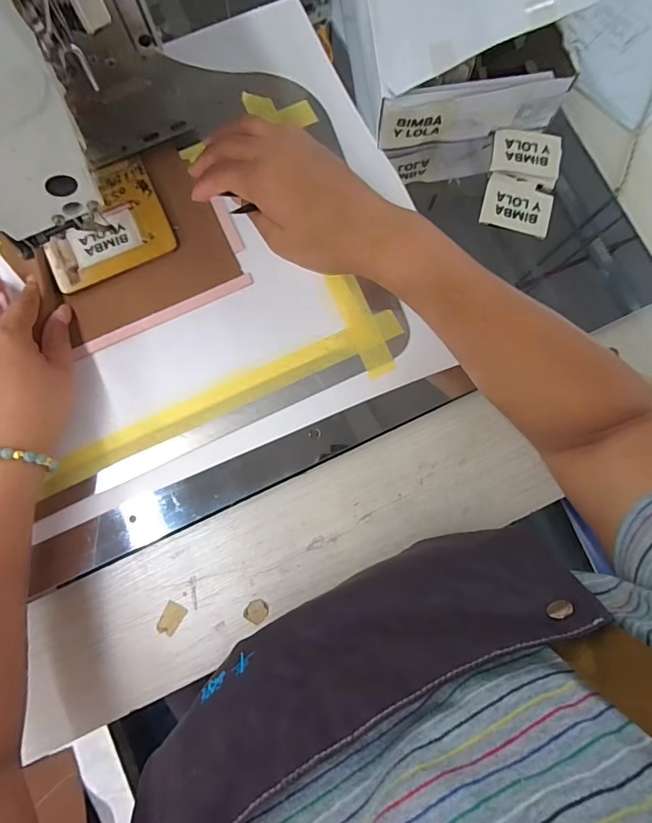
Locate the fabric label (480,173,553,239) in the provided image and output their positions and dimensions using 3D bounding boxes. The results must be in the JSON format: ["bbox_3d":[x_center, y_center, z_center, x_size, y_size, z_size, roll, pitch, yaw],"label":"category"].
[{"bbox_3d":[0.169,-0.182,0.376,0.058,0.004,0.047,17,87,5],"label":"fabric label"}]

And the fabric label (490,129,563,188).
[{"bbox_3d":[0.178,-0.227,0.378,0.058,0.008,0.043,12,82,2],"label":"fabric label"}]

